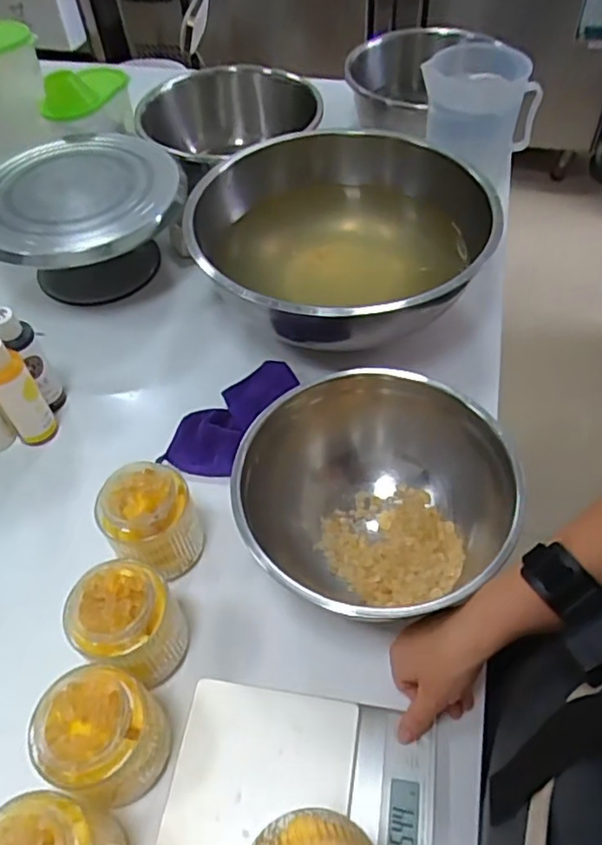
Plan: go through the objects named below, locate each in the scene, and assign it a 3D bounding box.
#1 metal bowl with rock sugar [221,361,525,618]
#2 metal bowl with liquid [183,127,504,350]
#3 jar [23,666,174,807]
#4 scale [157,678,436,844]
[{"bbox_3d":[0.069,0.081,0.600,0.238,0.119,0.236,-2,52,2],"label":"metal bowl with rock sugar"},{"bbox_3d":[0.044,-0.225,0.802,0.342,0.134,0.371,-2,52,2],"label":"metal bowl with liquid"},{"bbox_3d":[-0.154,0.240,0.480,0.086,0.086,0.081,-2,52,2],"label":"jar"},{"bbox_3d":[0.002,0.289,0.490,0.201,0.032,0.143,4,52,6],"label":"scale"}]

